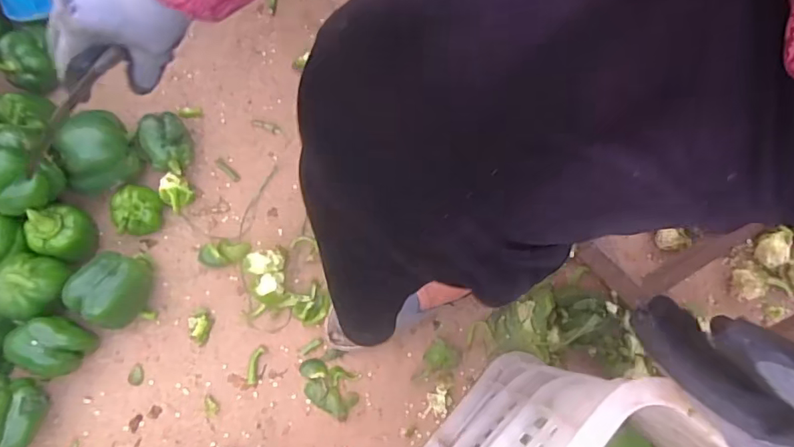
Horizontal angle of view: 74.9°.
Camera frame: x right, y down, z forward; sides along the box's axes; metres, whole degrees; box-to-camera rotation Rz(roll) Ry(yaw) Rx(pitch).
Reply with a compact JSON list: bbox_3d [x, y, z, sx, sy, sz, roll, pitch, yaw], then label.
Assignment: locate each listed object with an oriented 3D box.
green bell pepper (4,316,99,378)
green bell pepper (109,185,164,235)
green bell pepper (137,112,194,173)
[{"bbox_3d":[-0.362,0.129,0.553,0.068,0.067,0.057,-27,79,-7],"label":"green bell pepper"},{"bbox_3d":[-0.303,-0.015,0.606,0.050,0.045,0.056,3,77,0],"label":"green bell pepper"},{"bbox_3d":[-0.276,-0.095,0.628,0.052,0.057,0.064,-4,77,-2],"label":"green bell pepper"}]

